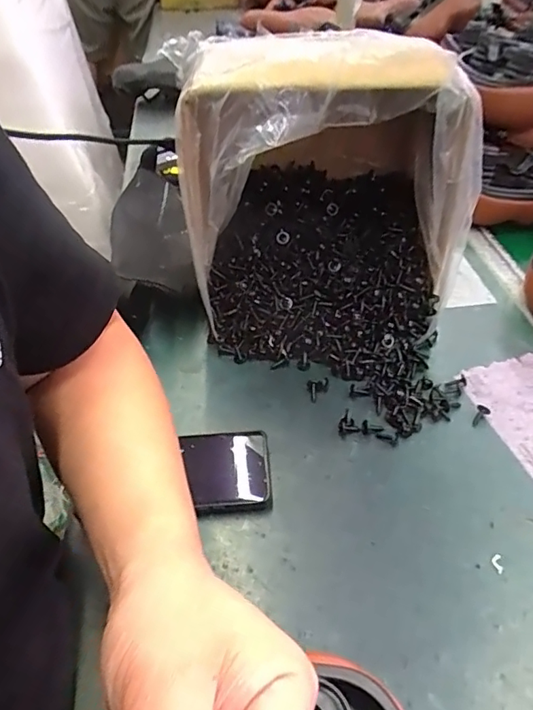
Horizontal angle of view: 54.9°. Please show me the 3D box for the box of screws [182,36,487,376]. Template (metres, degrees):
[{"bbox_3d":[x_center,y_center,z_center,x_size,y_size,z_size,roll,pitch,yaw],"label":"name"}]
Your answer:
[{"bbox_3d":[0.074,-0.159,0.531,0.249,0.264,0.257,17,47,19],"label":"box of screws"}]

